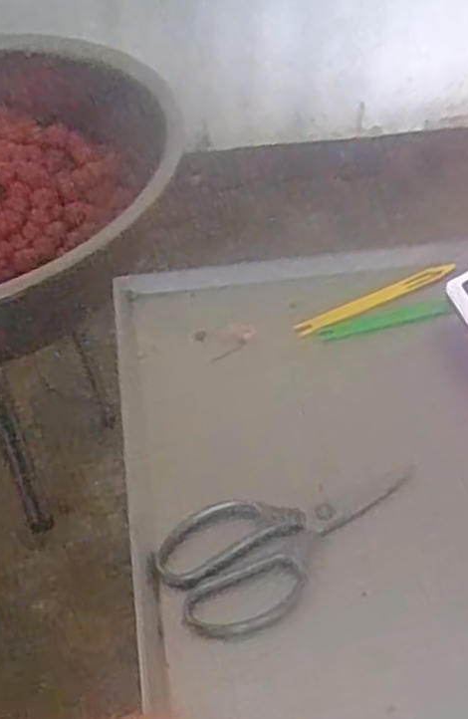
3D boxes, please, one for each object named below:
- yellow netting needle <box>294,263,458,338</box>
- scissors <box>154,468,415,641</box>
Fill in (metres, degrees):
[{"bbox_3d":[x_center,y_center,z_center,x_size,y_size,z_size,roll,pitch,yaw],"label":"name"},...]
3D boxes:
[{"bbox_3d":[0.132,-0.057,0.716,0.164,0.005,0.014,-23,72,-12],"label":"yellow netting needle"},{"bbox_3d":[0.045,0.132,0.546,0.196,0.015,0.090,-15,58,-13],"label":"scissors"}]

